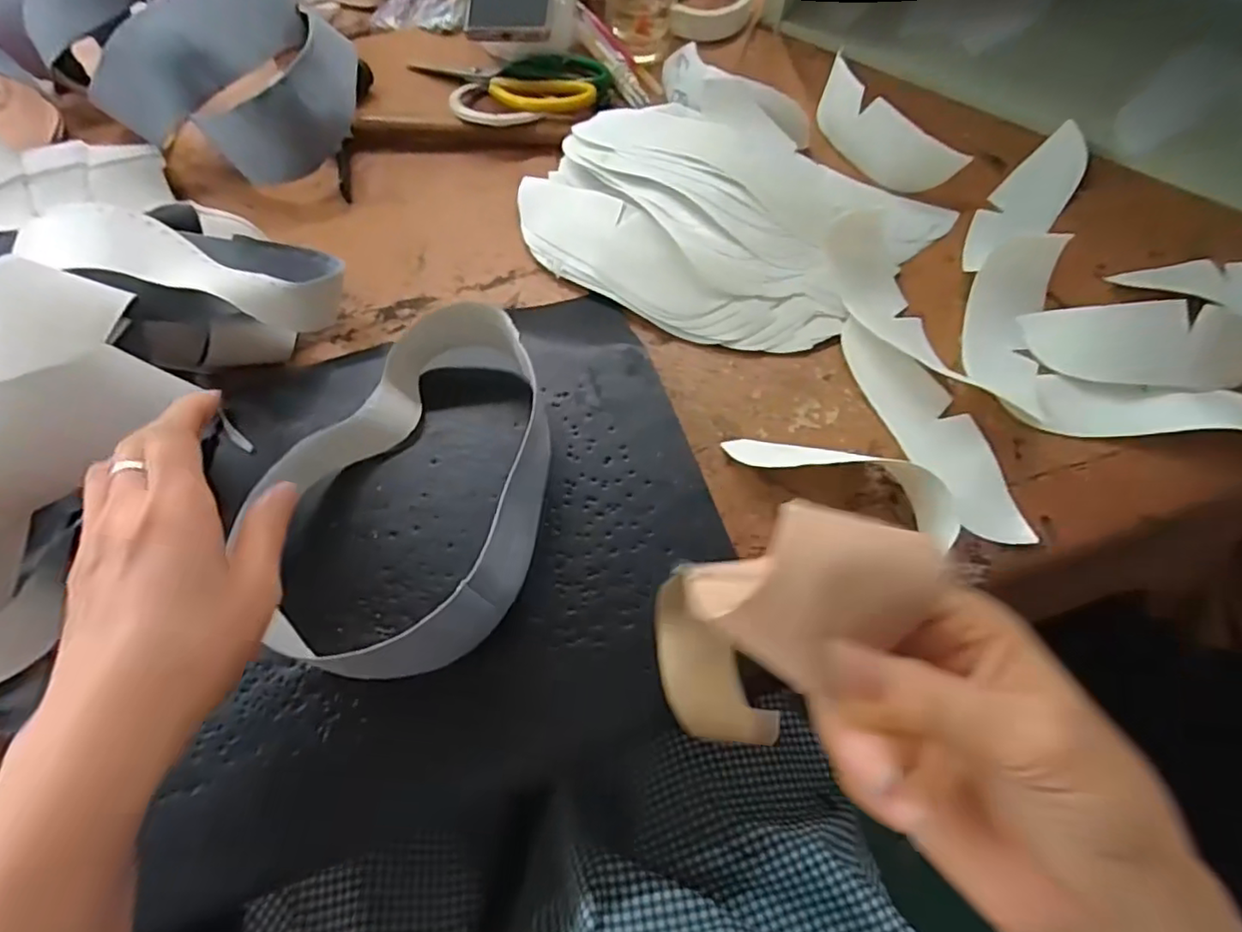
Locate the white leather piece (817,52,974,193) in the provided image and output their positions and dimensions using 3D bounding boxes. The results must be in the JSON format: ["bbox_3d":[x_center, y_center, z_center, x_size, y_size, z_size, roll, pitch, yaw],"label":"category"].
[{"bbox_3d":[0.227,-0.294,0.539,0.148,0.047,0.054,42,72,16],"label":"white leather piece"}]

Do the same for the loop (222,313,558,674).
[{"bbox_3d":[-0.127,0.000,0.381,0.157,0.066,0.241,2,69,-2],"label":"loop"}]

